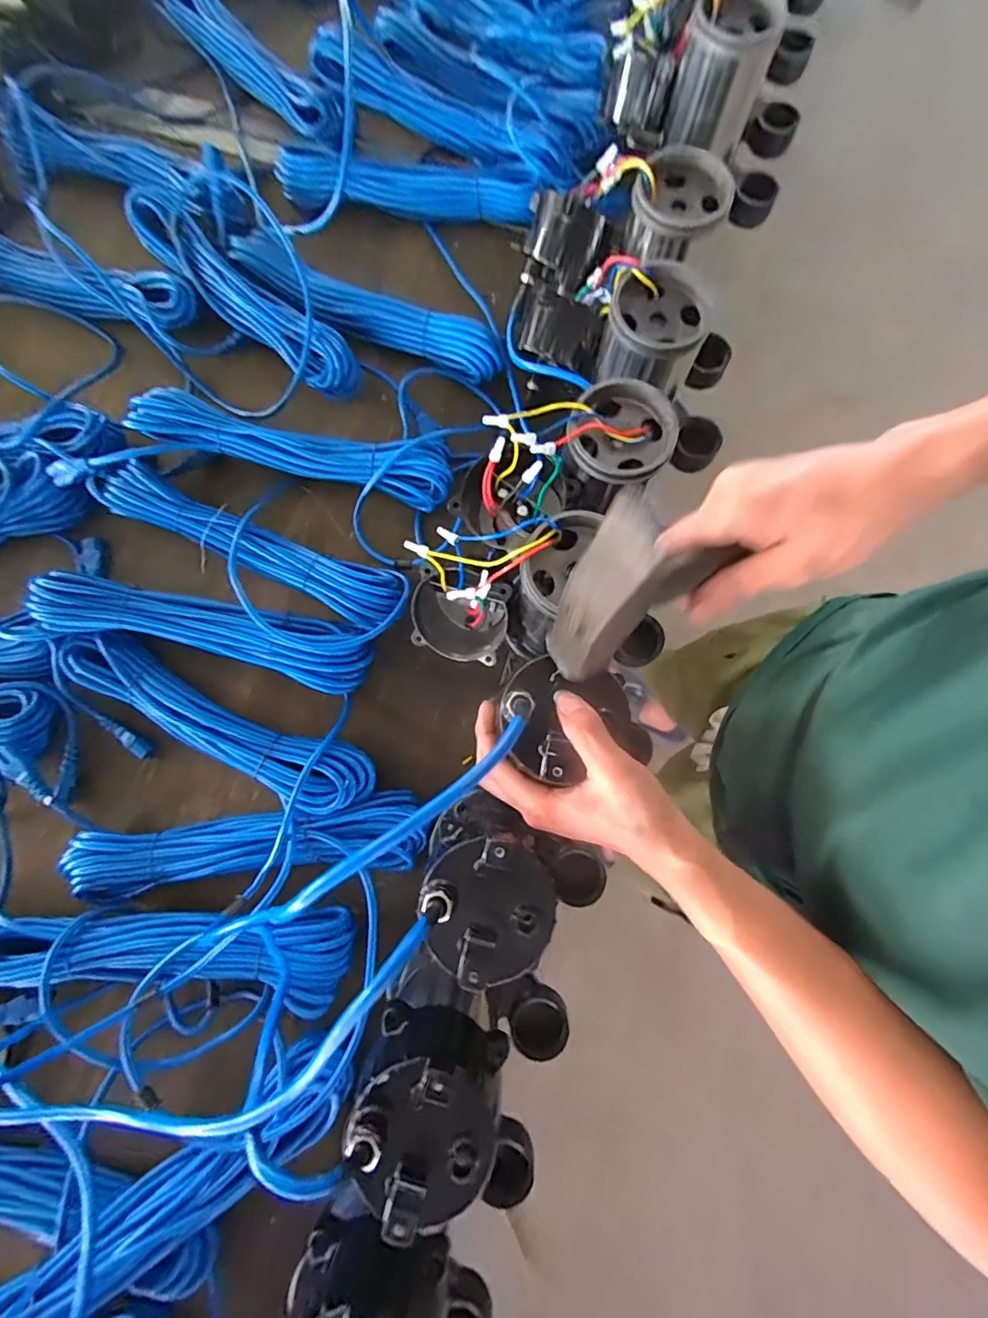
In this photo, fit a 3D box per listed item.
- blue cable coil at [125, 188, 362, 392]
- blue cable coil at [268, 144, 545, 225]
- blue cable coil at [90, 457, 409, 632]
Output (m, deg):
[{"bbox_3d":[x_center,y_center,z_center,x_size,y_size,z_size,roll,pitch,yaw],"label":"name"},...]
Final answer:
[{"bbox_3d":[-0.299,-0.437,0.629,0.336,0.038,0.068,40,82,7],"label":"blue cable coil"},{"bbox_3d":[-0.110,-0.596,0.676,0.332,0.045,0.060,10,79,2],"label":"blue cable coil"},{"bbox_3d":[-0.264,-0.125,0.589,0.362,0.049,0.072,25,80,4],"label":"blue cable coil"}]

